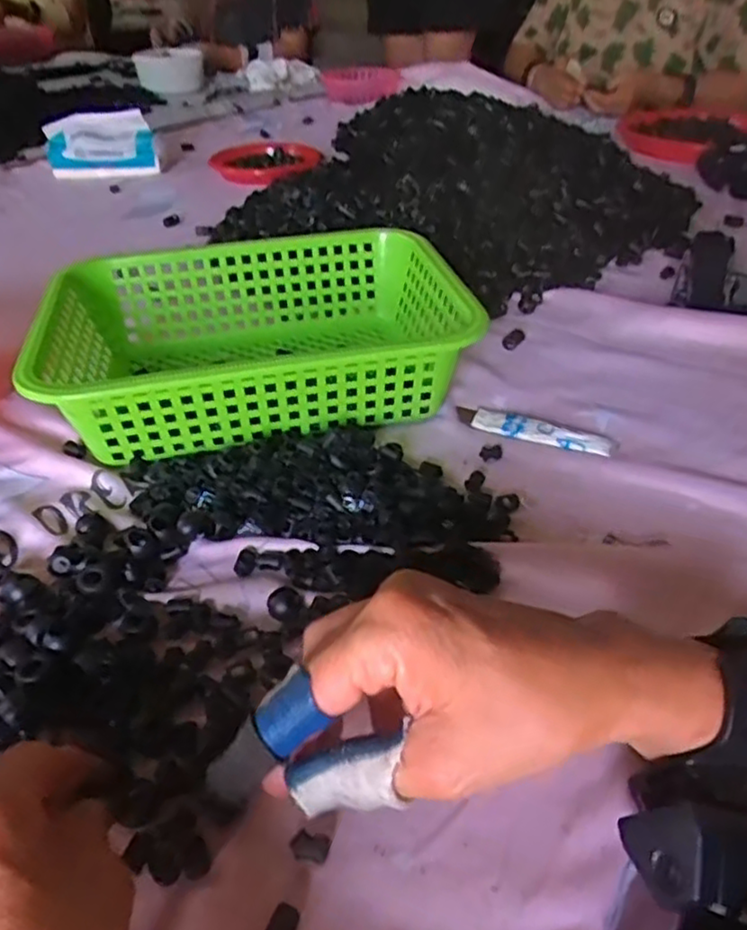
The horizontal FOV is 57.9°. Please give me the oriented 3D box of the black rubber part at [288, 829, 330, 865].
[{"bbox_3d":[-0.025,0.148,0.263,0.016,0.006,0.011,13,41,16],"label":"black rubber part"}]

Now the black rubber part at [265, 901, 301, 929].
[{"bbox_3d":[-0.033,0.166,0.242,0.011,0.005,0.014,15,42,18],"label":"black rubber part"}]

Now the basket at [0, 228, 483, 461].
[{"bbox_3d":[-0.085,-0.098,0.515,0.288,0.076,0.202,-7,40,-8],"label":"basket"}]

